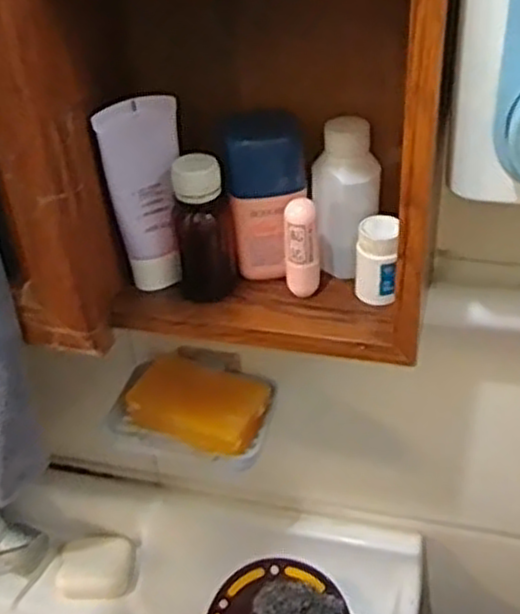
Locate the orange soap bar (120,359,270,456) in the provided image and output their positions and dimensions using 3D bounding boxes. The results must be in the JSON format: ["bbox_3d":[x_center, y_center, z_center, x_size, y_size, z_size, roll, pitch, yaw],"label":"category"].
[{"bbox_3d":[-0.049,0.079,0.638,0.106,0.023,0.074,16,42,24],"label":"orange soap bar"}]

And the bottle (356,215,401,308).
[{"bbox_3d":[0.074,-0.030,0.487,0.025,0.051,0.027,2,38,7],"label":"bottle"}]

